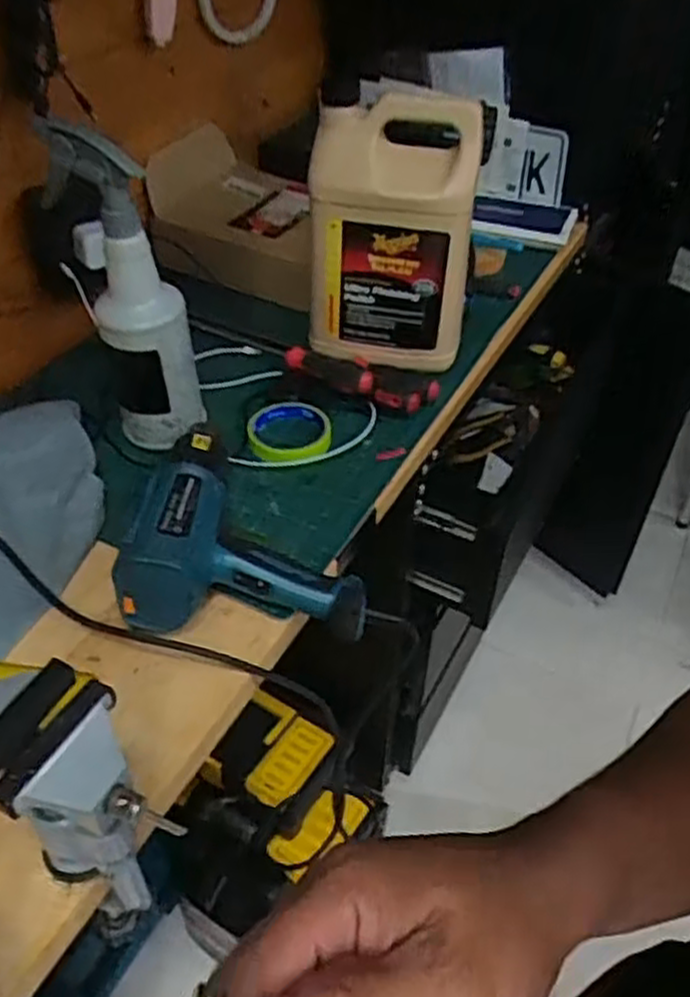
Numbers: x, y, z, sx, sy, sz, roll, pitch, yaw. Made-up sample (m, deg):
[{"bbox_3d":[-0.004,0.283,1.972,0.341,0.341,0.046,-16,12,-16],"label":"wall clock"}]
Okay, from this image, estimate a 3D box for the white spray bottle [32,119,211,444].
[{"bbox_3d":[-0.200,-0.185,0.734,0.105,0.289,0.082,-9,44,-10],"label":"white spray bottle"}]

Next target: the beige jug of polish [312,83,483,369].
[{"bbox_3d":[0.049,-0.295,0.876,0.177,0.276,0.132,1,43,0],"label":"beige jug of polish"}]

